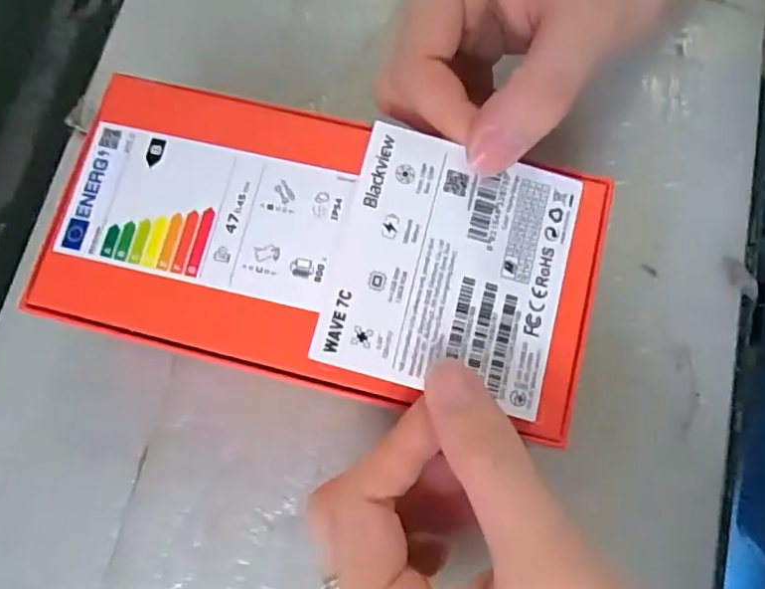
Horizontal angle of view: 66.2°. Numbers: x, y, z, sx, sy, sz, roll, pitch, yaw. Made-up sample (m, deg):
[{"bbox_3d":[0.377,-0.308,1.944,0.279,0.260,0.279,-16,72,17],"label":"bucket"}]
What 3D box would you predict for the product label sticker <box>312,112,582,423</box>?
[{"bbox_3d":[0.022,-0.009,0.181,0.069,0.004,0.077,15,77,-5],"label":"product label sticker"}]

